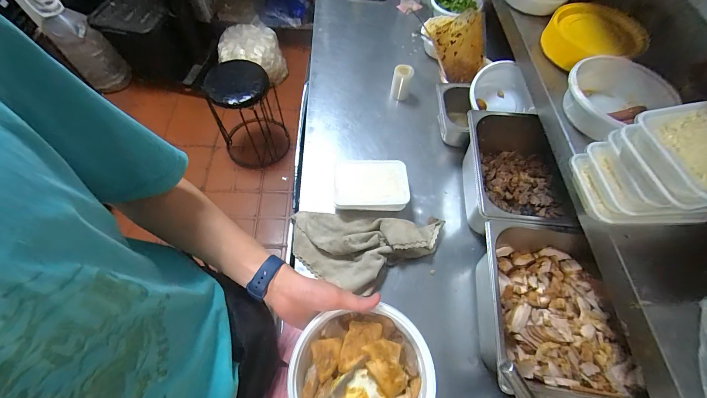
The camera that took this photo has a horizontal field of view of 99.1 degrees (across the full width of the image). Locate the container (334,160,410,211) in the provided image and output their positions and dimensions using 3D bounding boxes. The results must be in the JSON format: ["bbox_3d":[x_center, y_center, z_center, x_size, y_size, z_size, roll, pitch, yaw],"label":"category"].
[{"bbox_3d":[0.039,-0.032,0.687,0.161,0.051,0.118,1,62,-1],"label":"container"}]

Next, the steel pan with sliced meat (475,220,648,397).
[{"bbox_3d":[0.328,0.189,0.526,0.242,0.121,0.259,5,62,1],"label":"steel pan with sliced meat"}]

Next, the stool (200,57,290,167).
[{"bbox_3d":[-0.542,-0.443,1.522,0.340,0.462,0.374,-14,63,-10],"label":"stool"}]

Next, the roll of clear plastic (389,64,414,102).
[{"bbox_3d":[0.134,-0.326,0.839,0.053,0.093,0.054,17,62,7],"label":"roll of clear plastic"}]

